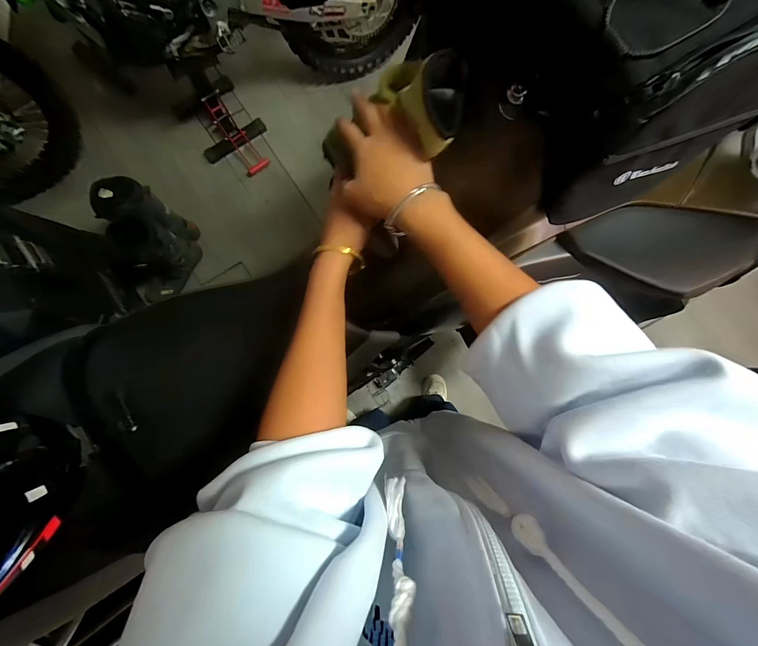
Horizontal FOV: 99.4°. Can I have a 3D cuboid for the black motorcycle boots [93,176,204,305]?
[{"bbox_3d":[-0.846,-0.269,1.190,0.235,0.409,0.343,18,82,-3],"label":"black motorcycle boots"}]

